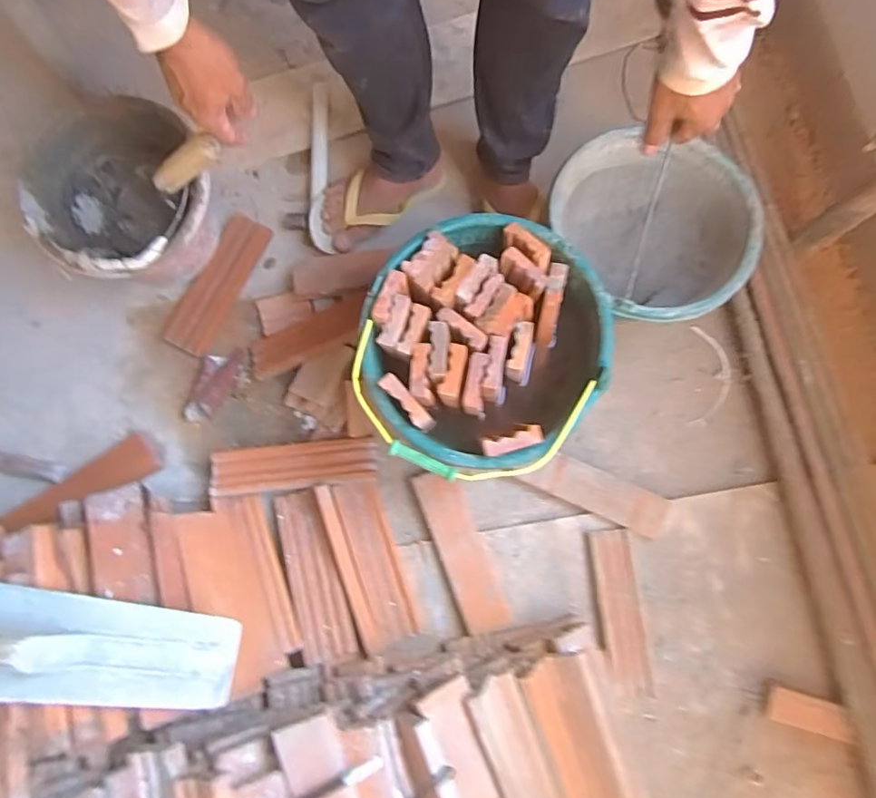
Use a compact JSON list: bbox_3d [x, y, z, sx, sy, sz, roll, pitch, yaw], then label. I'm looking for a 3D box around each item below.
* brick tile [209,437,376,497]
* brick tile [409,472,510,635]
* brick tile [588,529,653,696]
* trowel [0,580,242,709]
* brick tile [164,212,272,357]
[{"bbox_3d":[-0.207,0.098,0.783,0.227,0.031,0.065,-6,71,-3],"label":"brick tile"},{"bbox_3d":[0.030,0.214,0.778,0.066,0.035,0.226,-21,80,-5],"label":"brick tile"},{"bbox_3d":[0.257,0.299,0.771,0.058,0.018,0.216,-4,79,-2],"label":"brick tile"},{"bbox_3d":[-0.366,0.252,0.538,0.301,0.085,0.108,5,79,-1],"label":"trowel"},{"bbox_3d":[-0.351,-0.183,0.870,0.070,0.018,0.235,23,79,3],"label":"brick tile"}]

